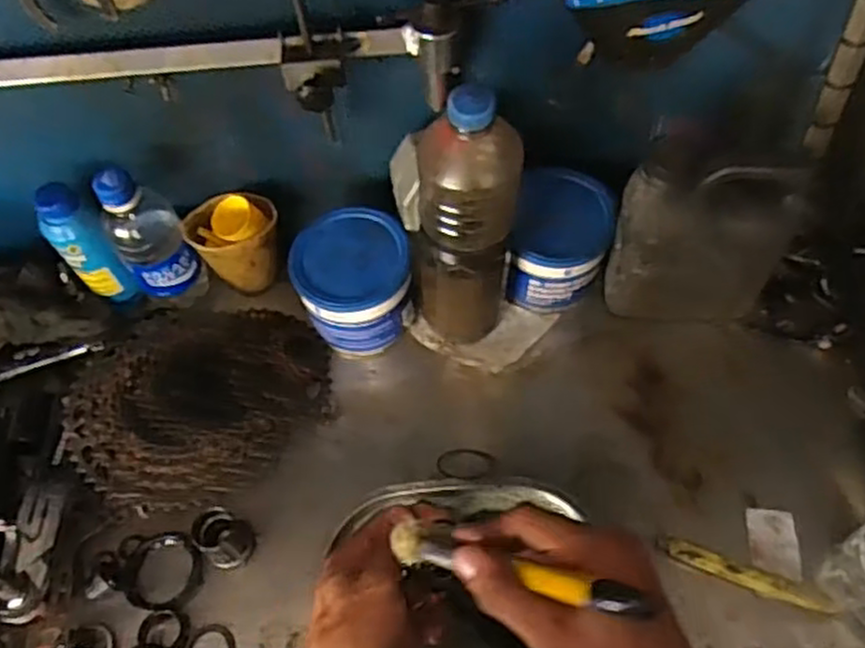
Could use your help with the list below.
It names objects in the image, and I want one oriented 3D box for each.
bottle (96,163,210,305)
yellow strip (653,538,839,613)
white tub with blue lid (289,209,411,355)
[{"bbox_3d":[-0.254,-0.074,0.668,0.060,0.166,0.052,-27,60,-12],"label":"bottle"},{"bbox_3d":[0.234,0.189,0.553,0.128,0.007,0.019,17,61,15],"label":"yellow strip"},{"bbox_3d":[-0.068,-0.031,0.669,0.097,0.104,0.099,-2,58,3],"label":"white tub with blue lid"}]

